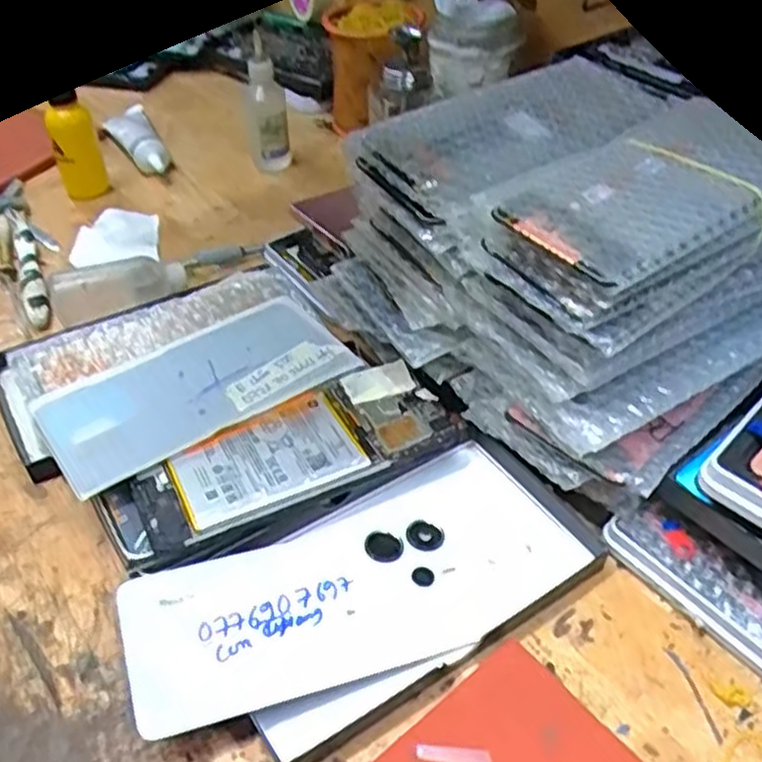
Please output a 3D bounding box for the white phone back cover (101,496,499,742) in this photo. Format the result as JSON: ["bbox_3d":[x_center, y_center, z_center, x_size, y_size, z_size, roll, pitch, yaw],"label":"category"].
[{"bbox_3d":[-0.031,0.102,0.342,0.159,0.008,0.076,-9,49,-20],"label":"white phone back cover"}]

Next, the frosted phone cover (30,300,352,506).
[{"bbox_3d":[-0.102,0.001,0.430,0.165,0.009,0.082,-27,56,-28],"label":"frosted phone cover"}]

